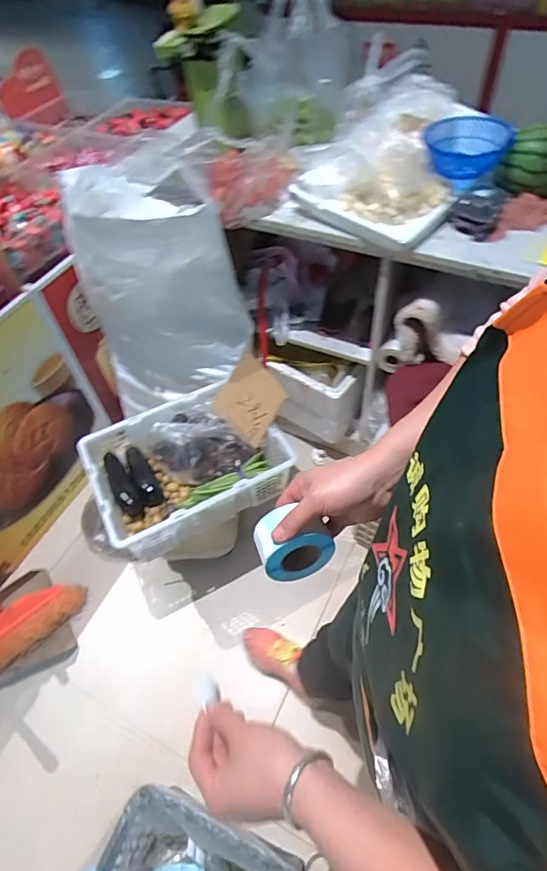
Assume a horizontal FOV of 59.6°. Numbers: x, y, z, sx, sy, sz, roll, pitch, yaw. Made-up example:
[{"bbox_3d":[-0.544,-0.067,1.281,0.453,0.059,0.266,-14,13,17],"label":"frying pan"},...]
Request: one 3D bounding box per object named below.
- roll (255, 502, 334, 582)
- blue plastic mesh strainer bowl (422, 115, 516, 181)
[{"bbox_3d":[0.020,0.106,0.478,0.072,0.066,0.049,-13,53,-6],"label":"roll"},{"bbox_3d":[0.405,-0.609,1.007,0.173,0.072,0.155,12,55,12],"label":"blue plastic mesh strainer bowl"}]

